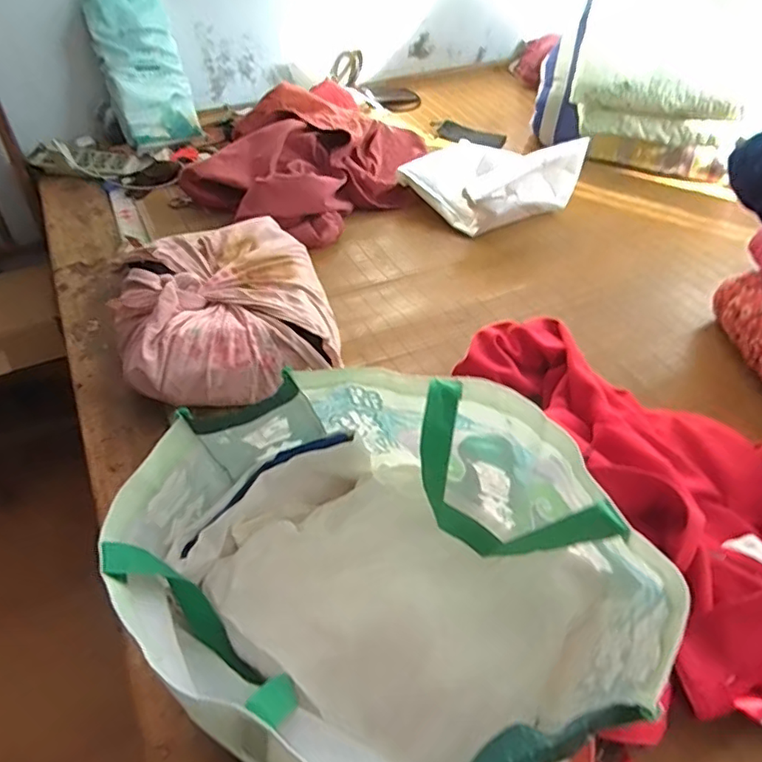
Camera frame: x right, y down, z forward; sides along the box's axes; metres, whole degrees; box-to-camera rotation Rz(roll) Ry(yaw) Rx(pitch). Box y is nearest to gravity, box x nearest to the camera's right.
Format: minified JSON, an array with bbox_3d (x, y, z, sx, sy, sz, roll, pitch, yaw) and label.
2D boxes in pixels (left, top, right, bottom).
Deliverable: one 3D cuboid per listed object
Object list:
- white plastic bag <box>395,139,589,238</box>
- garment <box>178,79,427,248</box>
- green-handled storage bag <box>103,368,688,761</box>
[{"bbox_3d":[0.231,-0.432,1.233,0.296,0.137,0.241,33,55,27],"label":"white plastic bag"},{"bbox_3d":[-0.136,-0.486,1.258,0.348,0.179,0.492,31,54,26],"label":"garment"},{"bbox_3d":[-0.003,0.144,0.458,0.376,0.188,0.306,25,51,22],"label":"green-handled storage bag"}]

